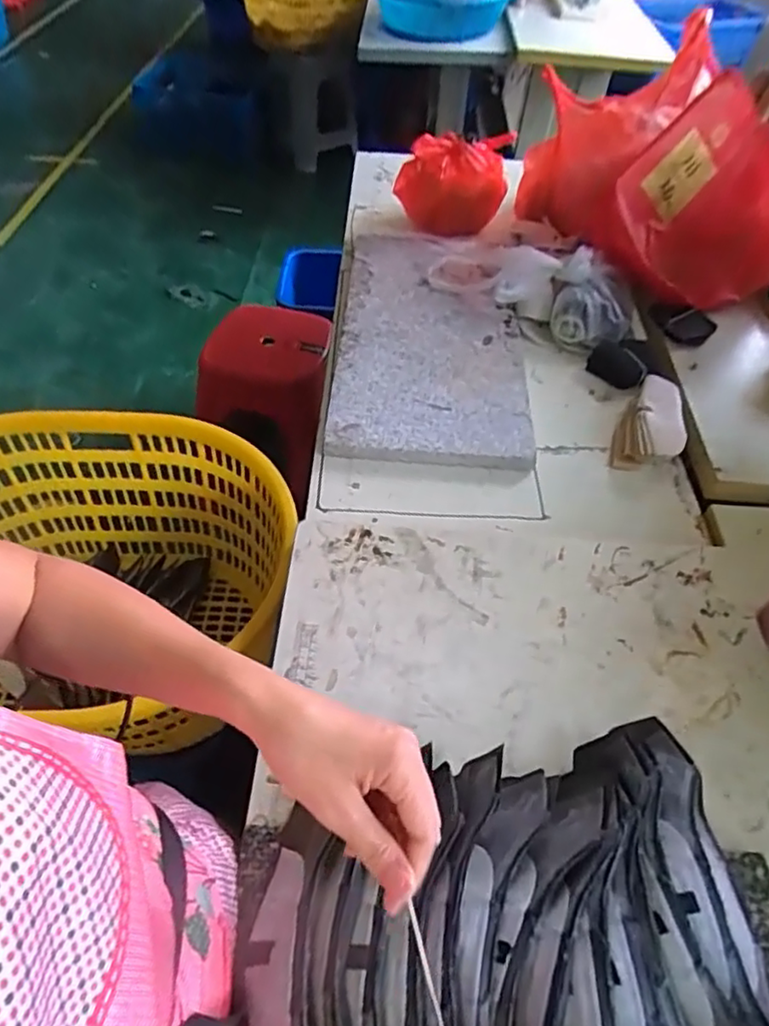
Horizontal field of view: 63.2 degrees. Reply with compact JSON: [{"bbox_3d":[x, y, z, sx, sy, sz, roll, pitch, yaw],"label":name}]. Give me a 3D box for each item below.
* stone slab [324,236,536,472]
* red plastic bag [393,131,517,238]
[{"bbox_3d":[0.077,-0.318,1.062,0.294,0.034,0.631,4,50,-2],"label":"stone slab"},{"bbox_3d":[0.132,-0.669,1.264,0.219,0.175,0.132,-2,50,-5],"label":"red plastic bag"}]

